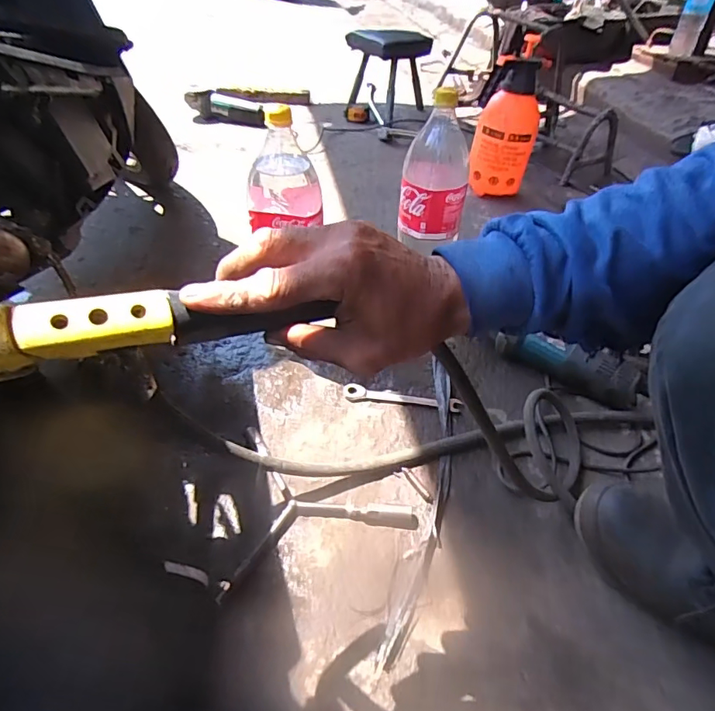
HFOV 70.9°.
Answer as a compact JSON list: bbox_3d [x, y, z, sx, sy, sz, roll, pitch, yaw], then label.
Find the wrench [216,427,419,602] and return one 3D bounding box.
[{"bbox_3d":[-0.036,0.171,0.569,0.201,0.015,0.202,1,43,-1],"label":"wrench"}]

